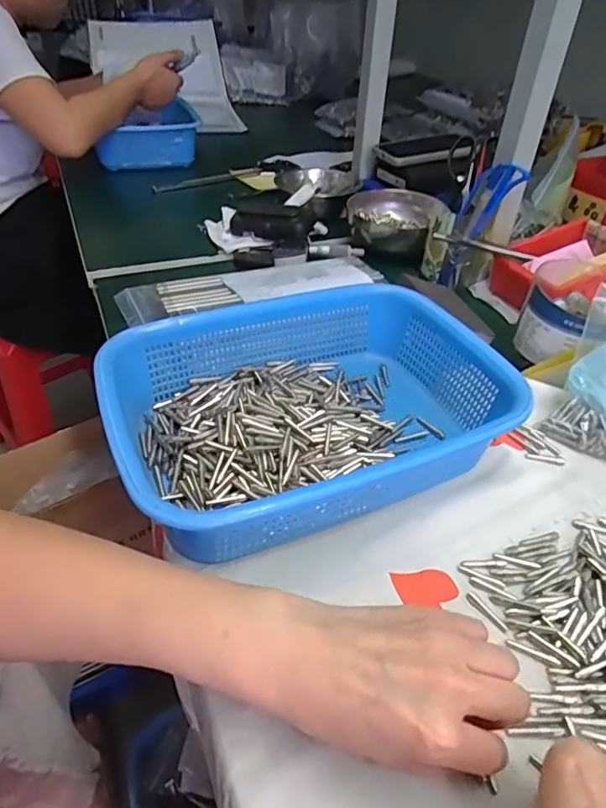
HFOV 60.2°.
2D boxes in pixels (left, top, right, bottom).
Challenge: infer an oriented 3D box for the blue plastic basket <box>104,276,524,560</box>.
[{"bbox_3d":[0.009,0.000,0.404,0.281,0.072,0.208,-14,44,-20],"label":"blue plastic basket"}]

